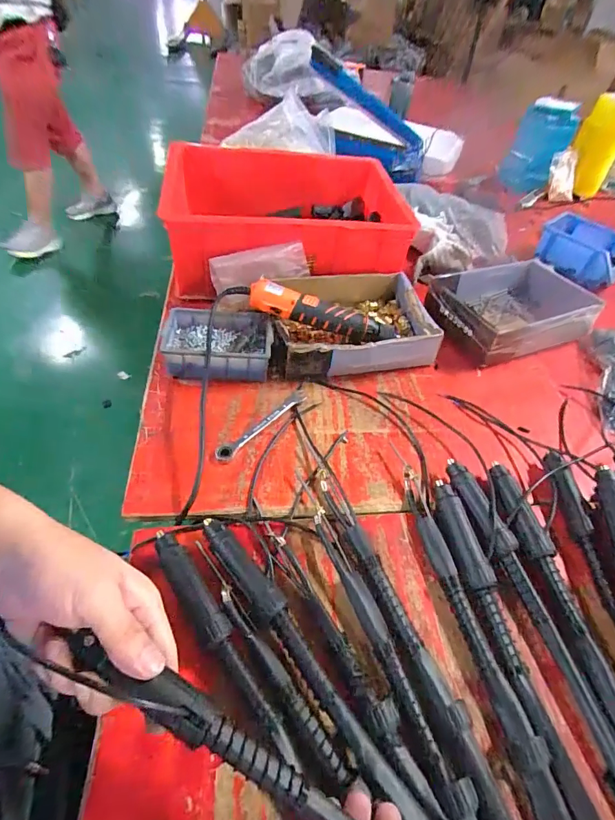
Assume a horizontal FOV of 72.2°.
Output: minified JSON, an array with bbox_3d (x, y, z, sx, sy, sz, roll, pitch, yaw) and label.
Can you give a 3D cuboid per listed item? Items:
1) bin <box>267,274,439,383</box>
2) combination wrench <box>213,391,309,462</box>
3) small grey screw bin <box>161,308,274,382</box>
[{"bbox_3d":[0.061,-0.135,0.661,0.244,0.062,0.194,-5,49,-12],"label":"bin"},{"bbox_3d":[-0.057,0.017,0.544,0.020,0.010,0.153,35,53,22],"label":"combination wrench"},{"bbox_3d":[-0.129,-0.093,0.610,0.152,0.055,0.108,2,48,-6],"label":"small grey screw bin"}]

